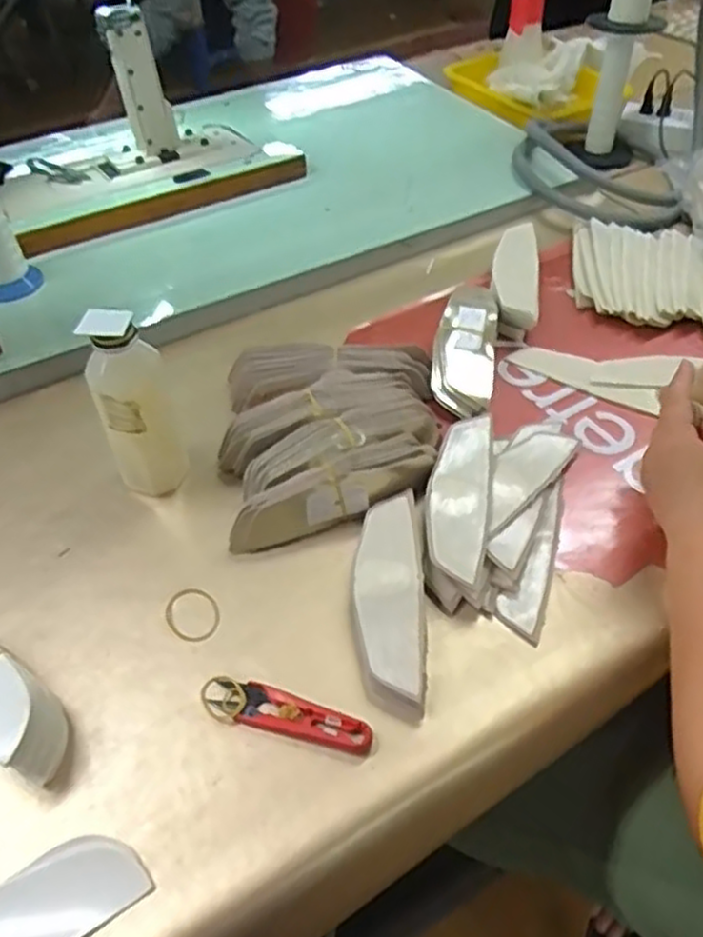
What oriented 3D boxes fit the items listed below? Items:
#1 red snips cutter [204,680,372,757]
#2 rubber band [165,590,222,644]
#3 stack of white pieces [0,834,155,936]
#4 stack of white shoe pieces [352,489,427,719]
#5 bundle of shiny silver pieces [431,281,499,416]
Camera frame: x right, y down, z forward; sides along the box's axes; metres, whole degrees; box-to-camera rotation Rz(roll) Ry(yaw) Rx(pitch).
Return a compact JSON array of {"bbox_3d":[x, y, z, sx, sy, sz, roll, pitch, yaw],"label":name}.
[{"bbox_3d":[-0.042,0.173,0.509,0.116,0.013,0.027,14,51,13],"label":"red snips cutter"},{"bbox_3d":[-0.123,0.114,0.568,0.043,0.006,0.040,-1,49,1],"label":"rubber band"},{"bbox_3d":[-0.190,0.265,0.433,0.130,0.022,0.057,-27,53,-20],"label":"stack of white pieces"},{"bbox_3d":[0.029,0.095,0.562,0.051,0.025,0.178,-4,50,4],"label":"stack of white shoe pieces"},{"bbox_3d":[0.112,-0.118,0.719,0.057,0.022,0.133,7,73,4],"label":"bundle of shiny silver pieces"}]

